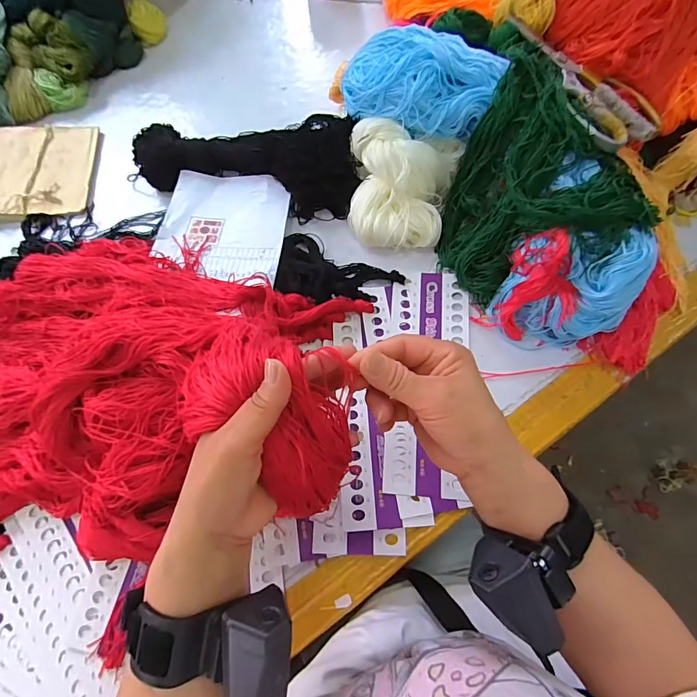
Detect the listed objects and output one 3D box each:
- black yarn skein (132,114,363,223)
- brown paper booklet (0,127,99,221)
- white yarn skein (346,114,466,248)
[{"bbox_3d":[-0.133,-0.233,0.500,0.296,0.055,0.115,6,70,4],"label":"black yarn skein"},{"bbox_3d":[-0.445,-0.237,0.531,0.201,0.008,0.148,-4,69,-6],"label":"brown paper booklet"},{"bbox_3d":[0.064,-0.187,0.461,0.122,0.047,0.142,4,99,-9],"label":"white yarn skein"}]

